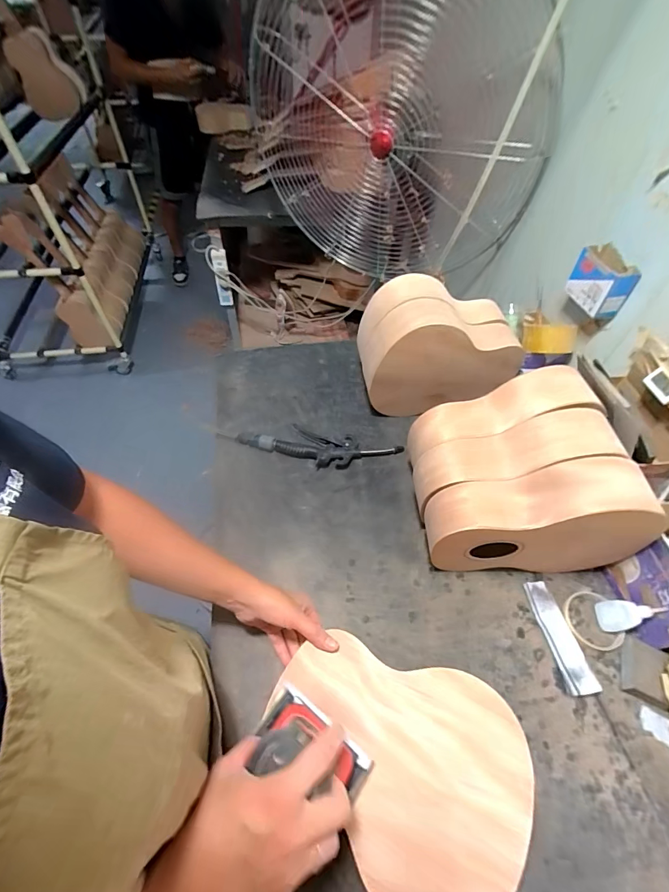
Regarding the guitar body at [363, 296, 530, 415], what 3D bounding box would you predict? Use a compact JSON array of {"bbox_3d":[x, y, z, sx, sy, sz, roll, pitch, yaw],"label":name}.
[{"bbox_3d":[0.202,-0.159,0.765,0.295,0.238,0.103,-5,55,-7],"label":"guitar body"}]

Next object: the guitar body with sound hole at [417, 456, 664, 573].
[{"bbox_3d":[0.283,0.113,0.566,0.295,0.230,0.084,3,54,-2],"label":"guitar body with sound hole"}]

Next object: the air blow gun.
[{"bbox_3d":[-0.030,-0.002,0.757,0.315,0.028,0.079,11,54,4],"label":"air blow gun"}]

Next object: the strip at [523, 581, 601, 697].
[{"bbox_3d":[0.339,0.283,0.581,0.039,0.017,0.155,-6,55,-8],"label":"strip"}]

